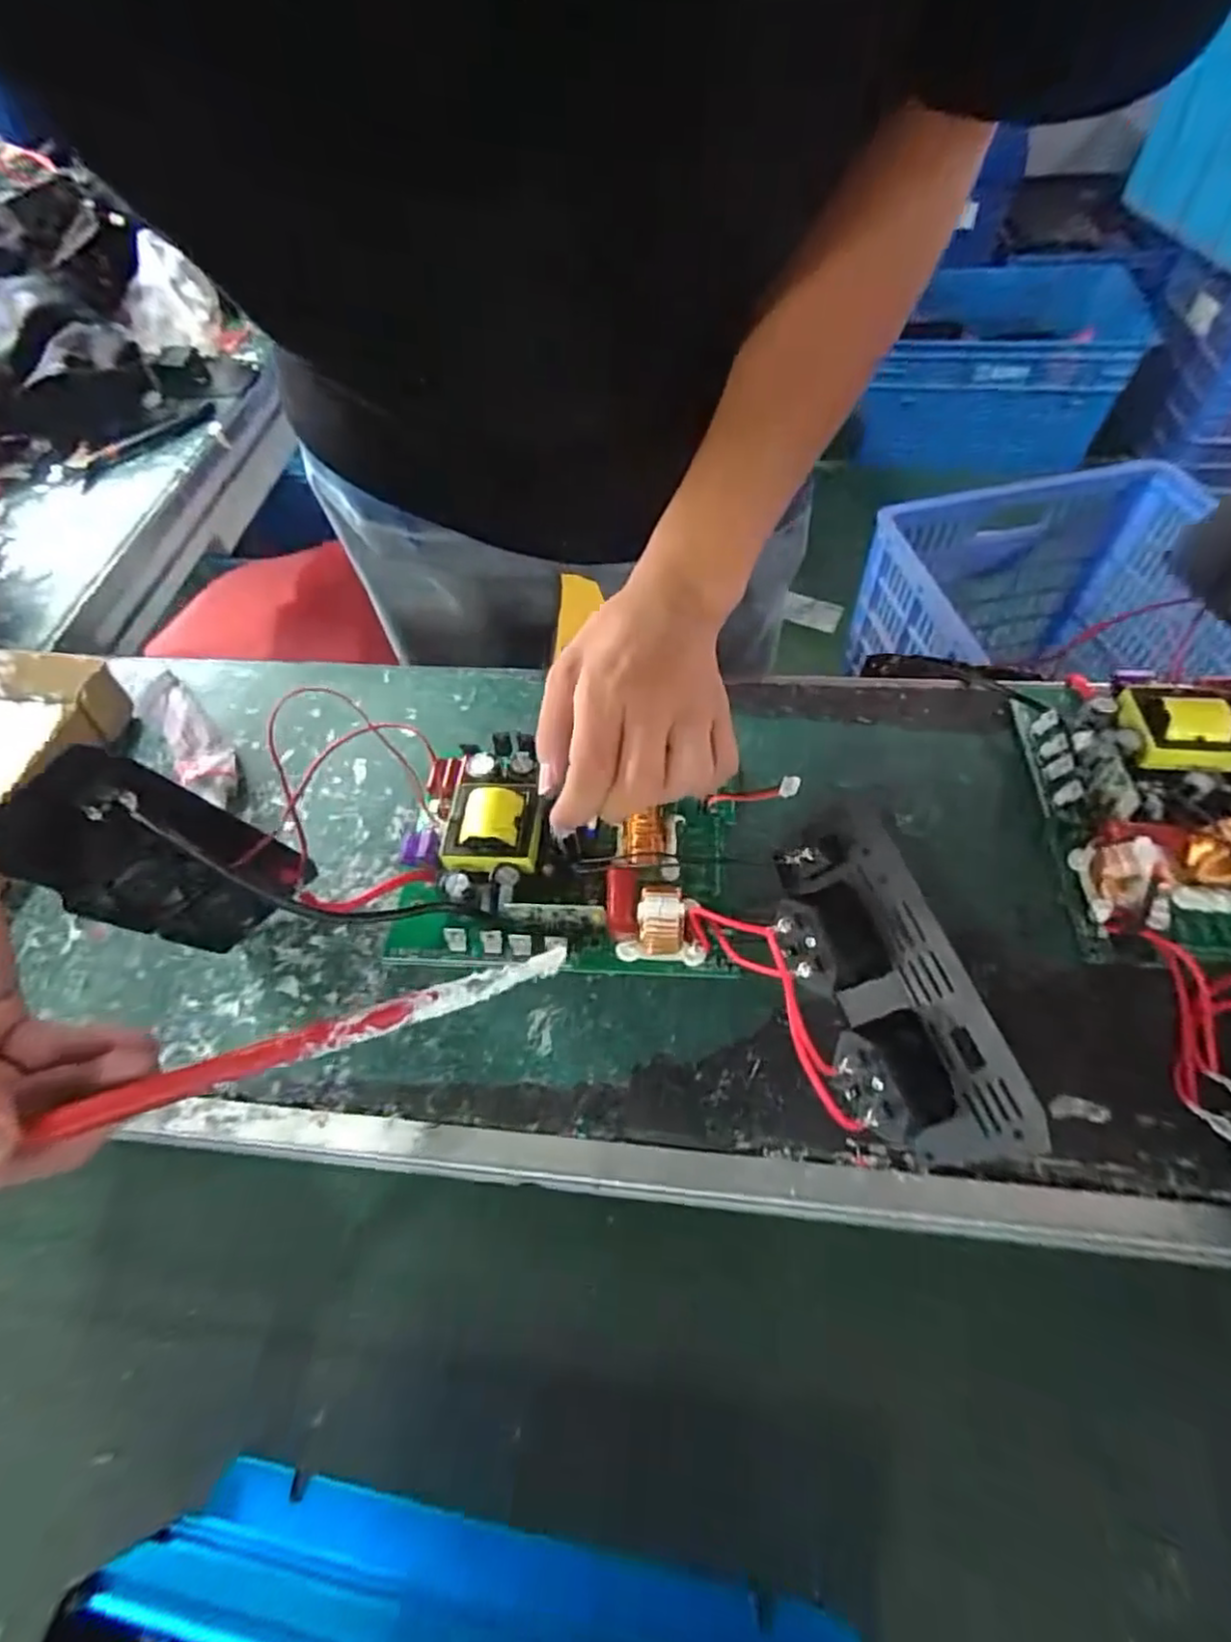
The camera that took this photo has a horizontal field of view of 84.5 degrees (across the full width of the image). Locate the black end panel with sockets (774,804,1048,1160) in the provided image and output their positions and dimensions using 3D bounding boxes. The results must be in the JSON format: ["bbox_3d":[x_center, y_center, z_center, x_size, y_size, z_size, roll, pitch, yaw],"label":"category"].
[{"bbox_3d":[0.103,0.061,0.267,0.042,0.060,0.139,6,55,-42],"label":"black end panel with sockets"}]

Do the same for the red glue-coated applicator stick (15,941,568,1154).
[{"bbox_3d":[-0.137,0.086,0.233,0.263,0.010,0.010,-13,54,-28],"label":"red glue-coated applicator stick"}]

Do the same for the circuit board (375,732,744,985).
[{"bbox_3d":[-0.028,0.008,0.343,0.168,0.037,0.129,1,57,6],"label":"circuit board"}]

